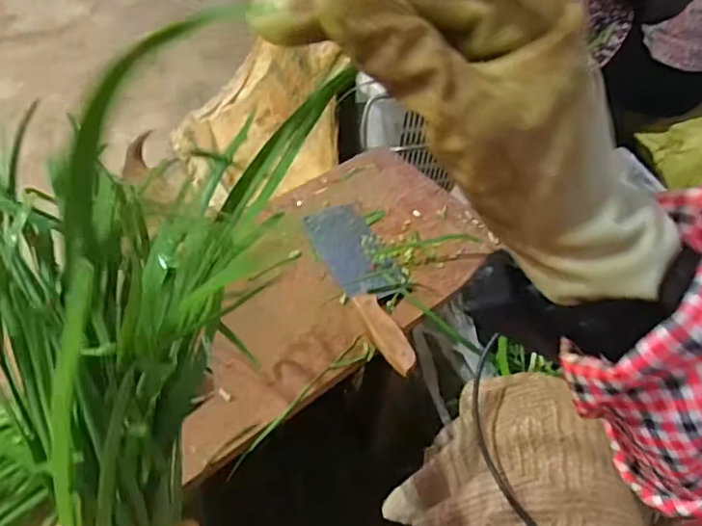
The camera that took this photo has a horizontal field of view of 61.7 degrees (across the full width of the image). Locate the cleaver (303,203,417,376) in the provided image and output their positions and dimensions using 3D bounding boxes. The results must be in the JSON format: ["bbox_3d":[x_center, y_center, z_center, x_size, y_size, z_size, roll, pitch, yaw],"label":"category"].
[{"bbox_3d":[0.026,0.017,0.721,0.080,0.023,0.269,-15,51,-20],"label":"cleaver"}]

